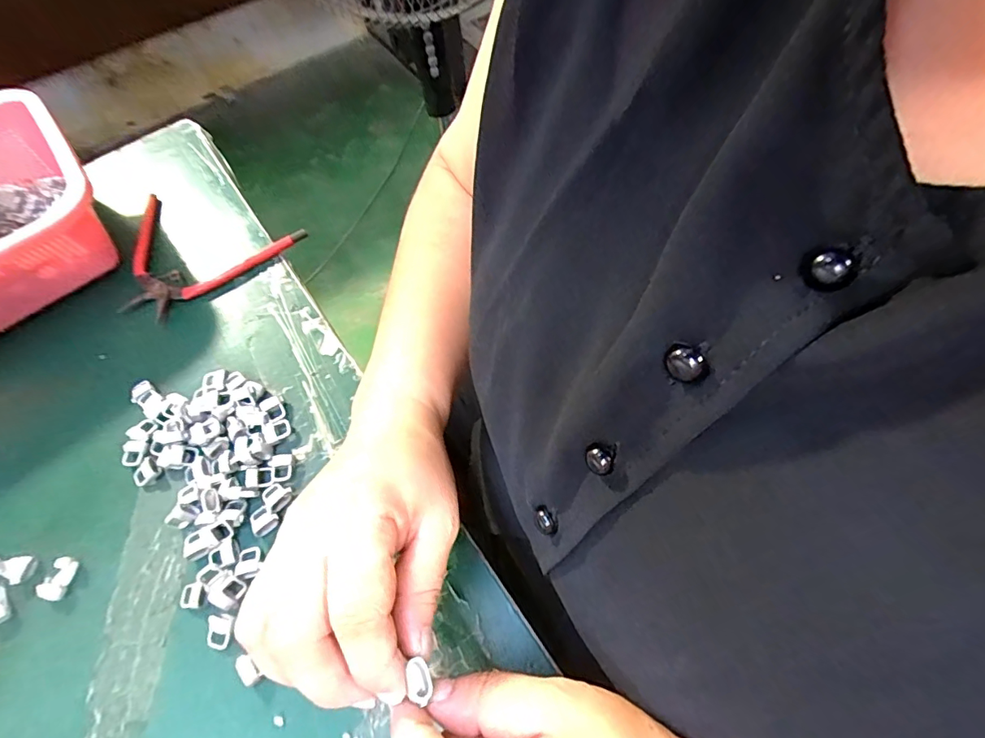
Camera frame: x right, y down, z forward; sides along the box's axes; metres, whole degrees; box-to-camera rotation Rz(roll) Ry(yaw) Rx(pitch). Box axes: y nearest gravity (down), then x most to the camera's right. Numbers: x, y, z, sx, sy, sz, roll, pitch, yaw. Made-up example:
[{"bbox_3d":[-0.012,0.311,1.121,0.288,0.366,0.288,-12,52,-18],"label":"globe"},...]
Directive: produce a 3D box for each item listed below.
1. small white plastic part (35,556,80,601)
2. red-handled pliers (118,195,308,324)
[{"bbox_3d":[-0.260,0.125,0.286,0.016,0.007,0.023,10,62,10],"label":"small white plastic part"},{"bbox_3d":[-0.250,-0.113,0.408,0.144,0.014,0.124,-33,63,-14],"label":"red-handled pliers"}]

